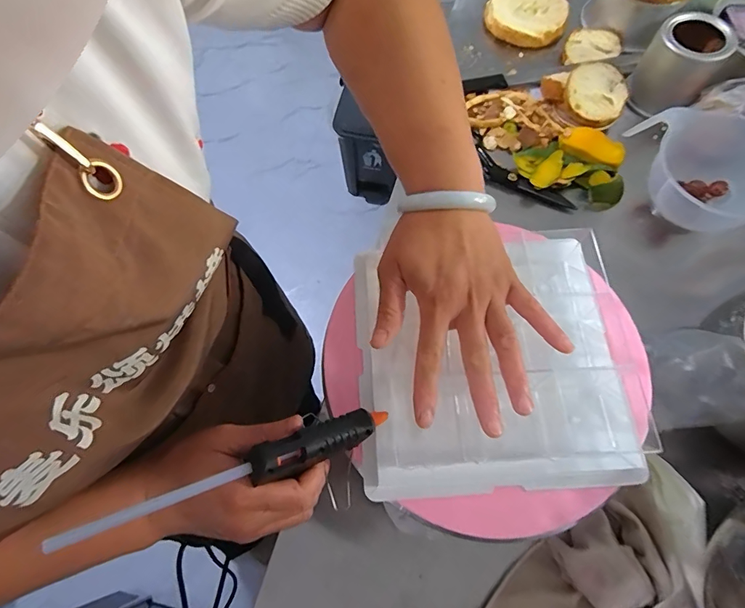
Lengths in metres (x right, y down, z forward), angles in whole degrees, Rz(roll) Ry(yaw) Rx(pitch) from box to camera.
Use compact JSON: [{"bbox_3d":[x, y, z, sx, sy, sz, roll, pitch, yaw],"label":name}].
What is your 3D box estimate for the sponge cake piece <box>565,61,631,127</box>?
[{"bbox_3d":[0.334,-0.316,0.630,0.088,0.023,0.097,20,85,-1],"label":"sponge cake piece"}]

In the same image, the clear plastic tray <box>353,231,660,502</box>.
[{"bbox_3d":[0.112,0.046,0.377,0.245,0.020,0.223,-4,66,0],"label":"clear plastic tray"}]

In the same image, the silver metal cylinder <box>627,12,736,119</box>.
[{"bbox_3d":[0.453,-0.353,0.638,0.097,0.121,0.096,31,71,14],"label":"silver metal cylinder"}]

